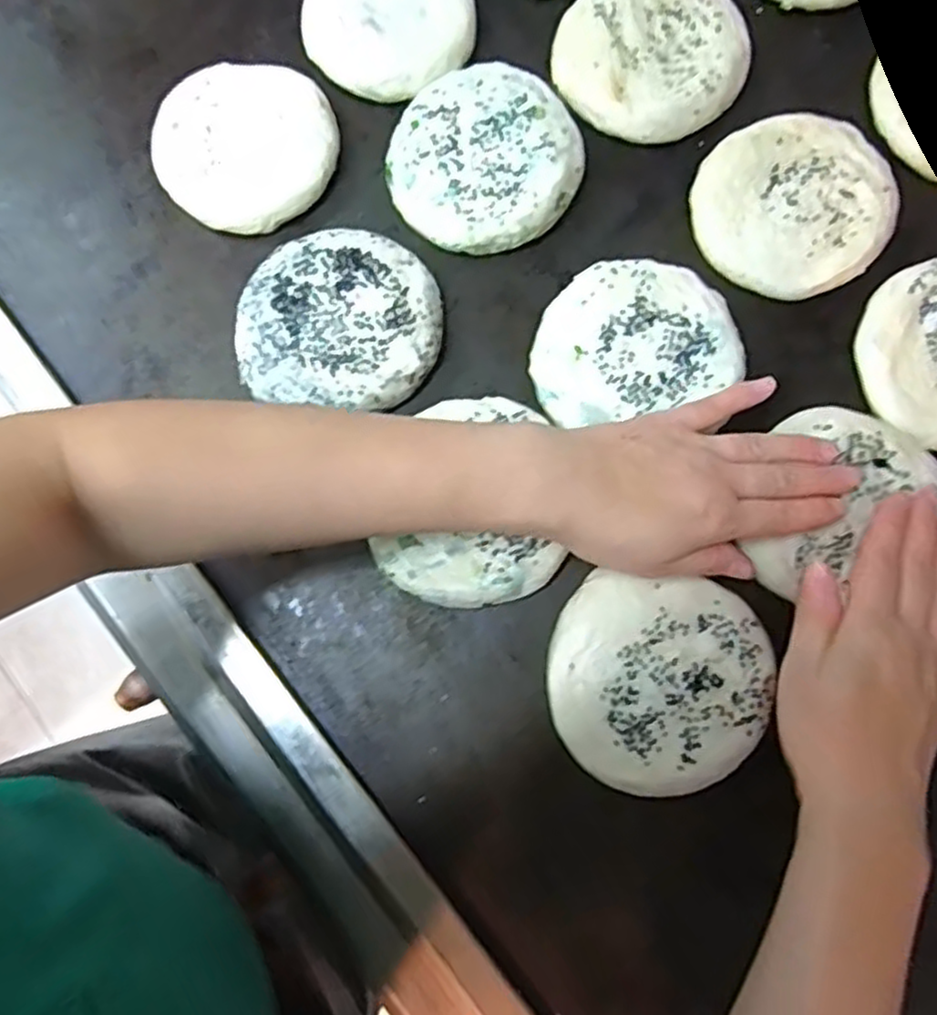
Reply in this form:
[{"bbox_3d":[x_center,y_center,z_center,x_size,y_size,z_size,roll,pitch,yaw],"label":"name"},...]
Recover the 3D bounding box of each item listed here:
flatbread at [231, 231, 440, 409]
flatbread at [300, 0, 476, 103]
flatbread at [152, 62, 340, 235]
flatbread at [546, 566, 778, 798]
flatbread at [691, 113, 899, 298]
[{"bbox_3d":[-0.077,-0.112,0.442,0.117,0.026,0.109,0,80,0],"label":"flatbread"},{"bbox_3d":[-0.051,-0.319,0.475,0.106,0.022,0.110,0,80,0],"label":"flatbread"},{"bbox_3d":[-0.139,-0.228,0.463,0.107,0.027,0.108,0,80,0],"label":"flatbread"},{"bbox_3d":[0.104,0.097,0.401,0.116,0.020,0.111,3,80,1],"label":"flatbread"},{"bbox_3d":[0.201,-0.187,0.453,0.116,0.022,0.110,0,80,0],"label":"flatbread"}]

